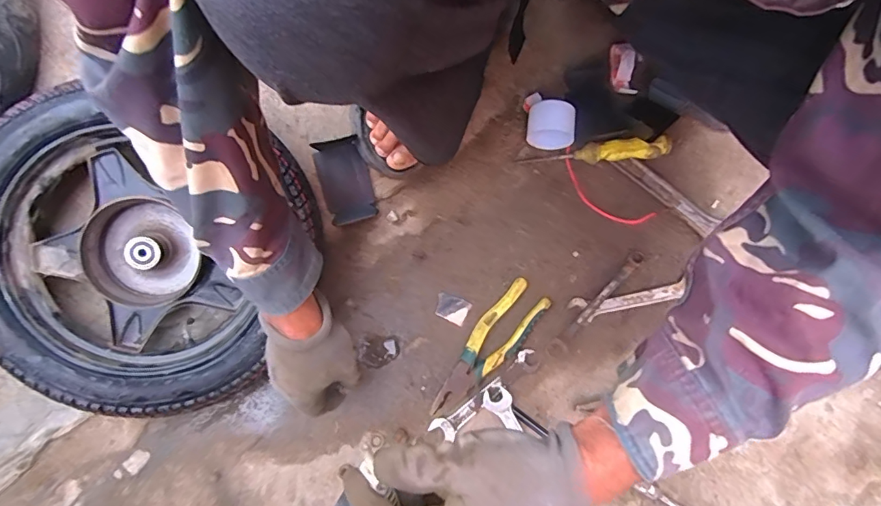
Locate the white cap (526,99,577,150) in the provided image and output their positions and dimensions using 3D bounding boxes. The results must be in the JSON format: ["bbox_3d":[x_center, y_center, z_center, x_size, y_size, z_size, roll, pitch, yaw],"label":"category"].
[{"bbox_3d":[0.142,-0.163,0.616,0.057,0.043,0.054,8,80,3],"label":"white cap"}]

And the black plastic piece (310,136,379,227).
[{"bbox_3d":[-0.121,-0.091,0.602,0.064,0.025,0.103,-14,108,-1],"label":"black plastic piece"}]

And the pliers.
[{"bbox_3d":[0.058,0.119,0.592,0.056,0.018,0.189,37,81,8],"label":"pliers"}]

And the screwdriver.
[{"bbox_3d":[0.200,-0.131,0.620,0.189,0.028,0.024,-2,77,0],"label":"screwdriver"}]

